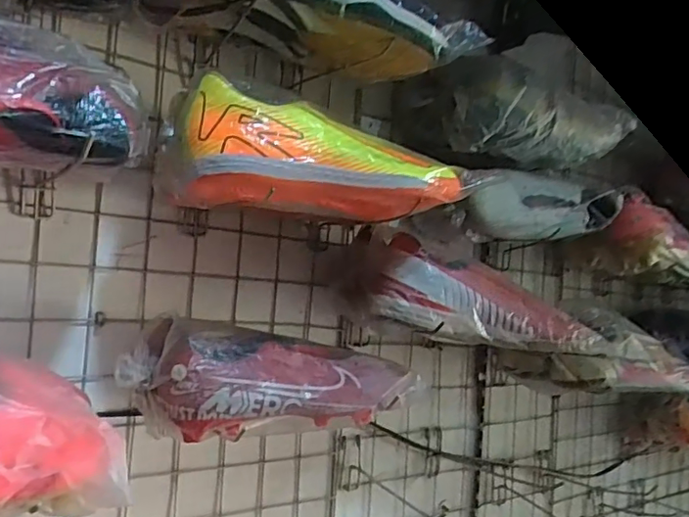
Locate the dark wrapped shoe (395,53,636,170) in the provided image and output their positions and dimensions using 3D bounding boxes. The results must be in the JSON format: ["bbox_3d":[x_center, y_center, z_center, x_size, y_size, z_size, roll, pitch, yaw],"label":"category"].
[{"bbox_3d":[0.229,-0.162,0.704,0.291,0.089,0.121,6,-4,-20],"label":"dark wrapped shoe"}]

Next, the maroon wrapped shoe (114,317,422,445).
[{"bbox_3d":[-0.062,0.111,0.520,0.265,0.082,0.096,7,-4,-25],"label":"maroon wrapped shoe"}]

